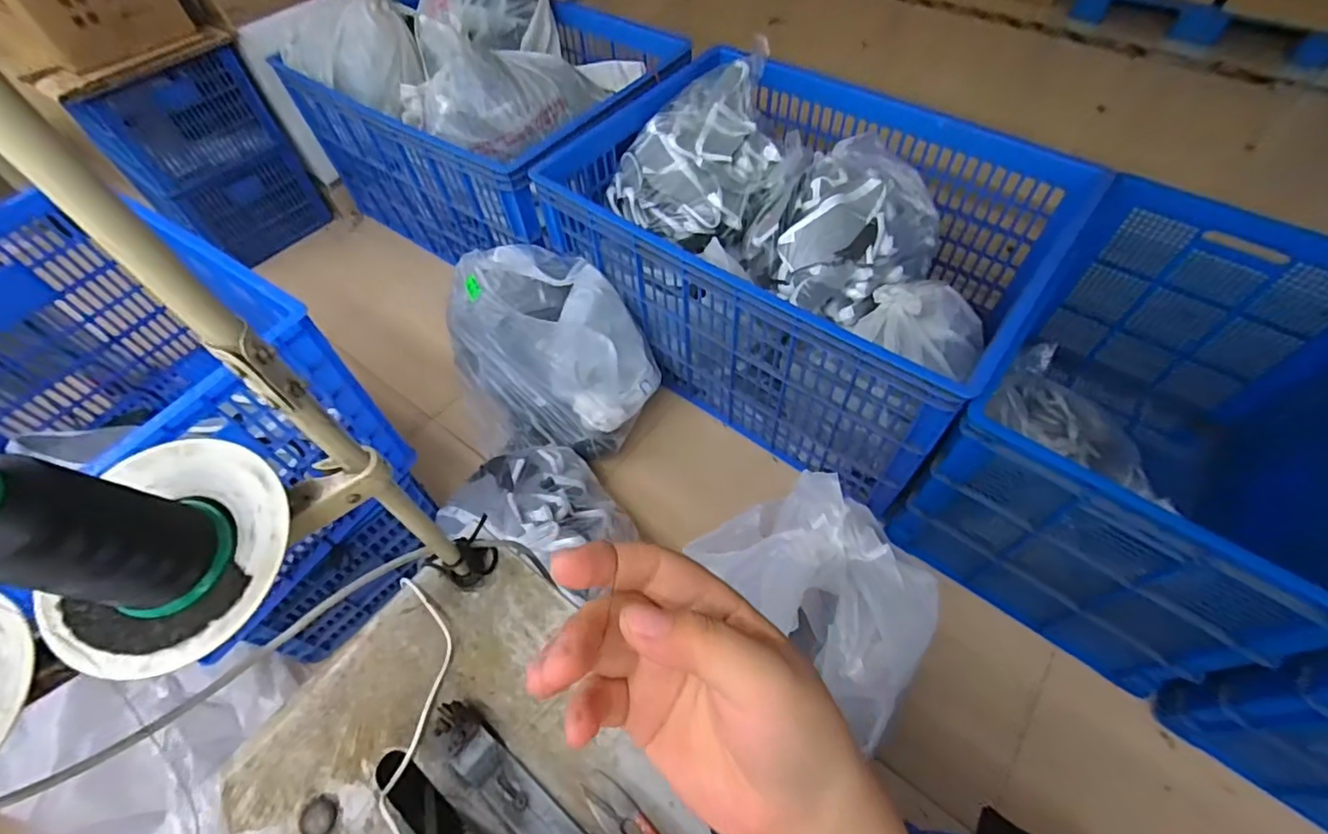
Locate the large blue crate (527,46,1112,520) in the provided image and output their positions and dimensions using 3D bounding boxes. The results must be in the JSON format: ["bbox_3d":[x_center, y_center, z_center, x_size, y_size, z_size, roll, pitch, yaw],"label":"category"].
[{"bbox_3d":[0.328,-0.403,1.419,1.040,0.471,0.749,35,65,22],"label":"large blue crate"}]

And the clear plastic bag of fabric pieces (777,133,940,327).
[{"bbox_3d":[0.460,-0.441,1.282,0.327,0.207,0.435,21,60,16],"label":"clear plastic bag of fabric pieces"}]

